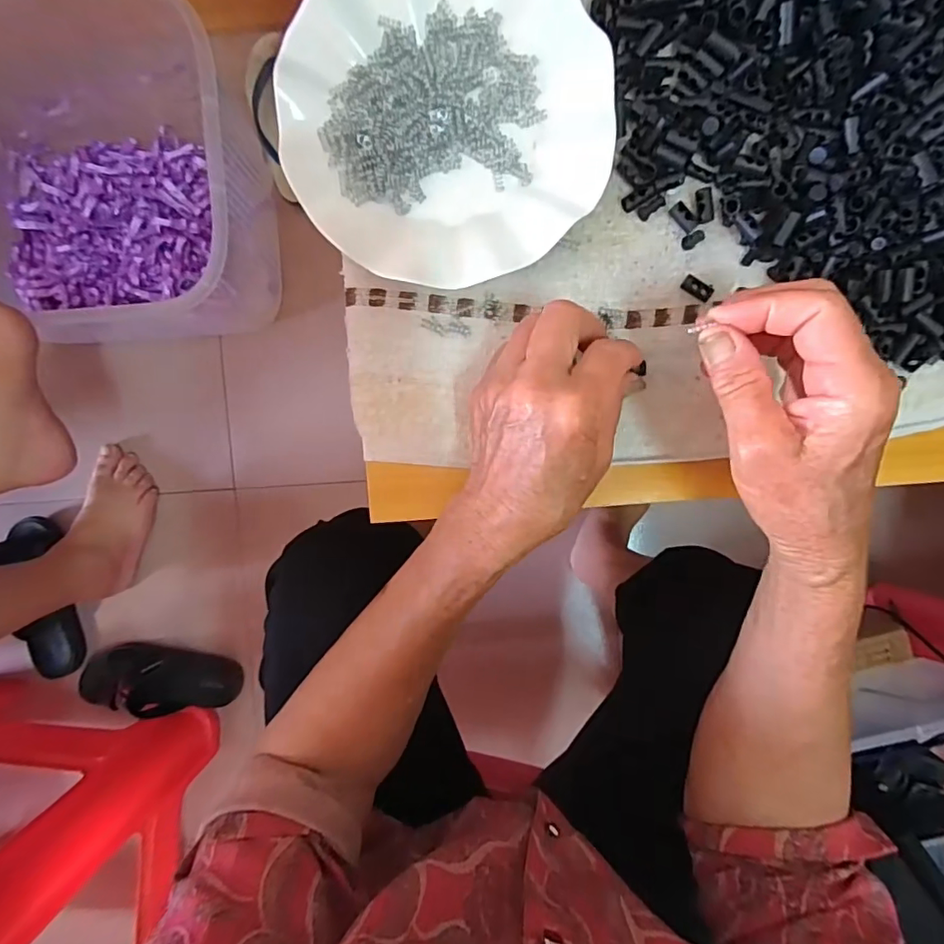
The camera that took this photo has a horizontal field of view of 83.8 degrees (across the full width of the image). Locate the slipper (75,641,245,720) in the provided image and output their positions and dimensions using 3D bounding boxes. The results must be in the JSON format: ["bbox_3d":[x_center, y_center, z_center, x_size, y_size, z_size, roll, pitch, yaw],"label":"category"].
[{"bbox_3d":[-0.503,0.328,0.838,0.238,0.069,0.113,3,95,1],"label":"slipper"}]

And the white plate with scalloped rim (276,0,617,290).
[{"bbox_3d":[-0.015,-0.200,0.302,0.178,0.020,0.177,0,95,1],"label":"white plate with scalloped rim"}]

